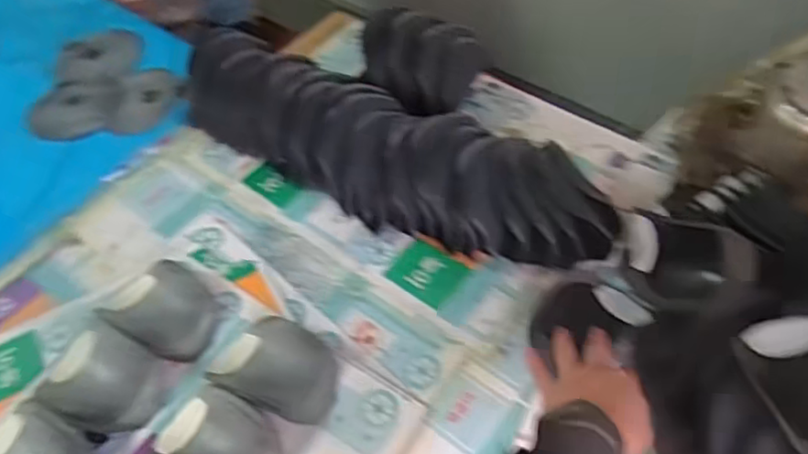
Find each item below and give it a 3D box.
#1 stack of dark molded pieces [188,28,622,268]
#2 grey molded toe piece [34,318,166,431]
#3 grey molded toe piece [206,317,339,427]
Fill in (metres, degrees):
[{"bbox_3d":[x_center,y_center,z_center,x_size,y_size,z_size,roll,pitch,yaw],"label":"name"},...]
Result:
[{"bbox_3d":[-0.033,-0.085,0.816,0.600,0.115,0.165,23,58,21],"label":"stack of dark molded pieces"},{"bbox_3d":[-0.329,0.164,0.699,0.145,0.046,0.099,20,57,19],"label":"grey molded toe piece"},{"bbox_3d":[-0.138,0.144,0.686,0.141,0.042,0.109,9,54,12],"label":"grey molded toe piece"}]

